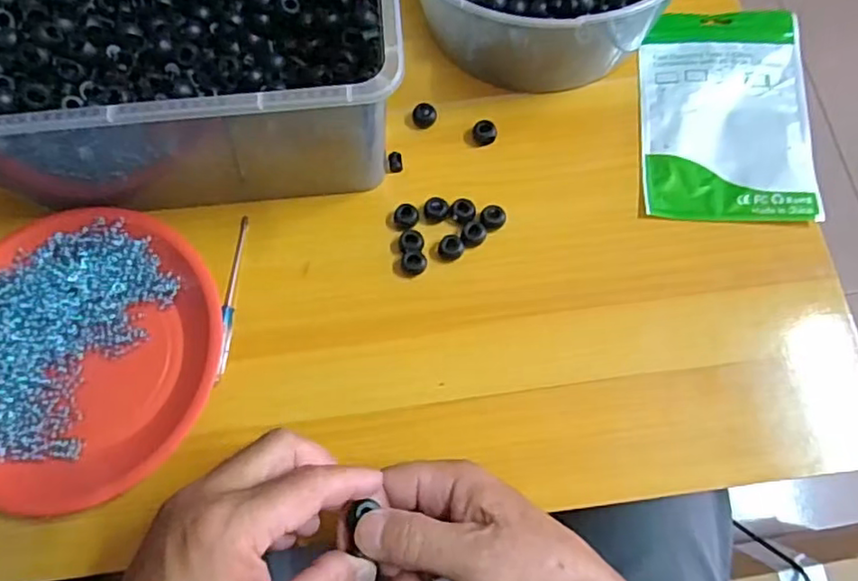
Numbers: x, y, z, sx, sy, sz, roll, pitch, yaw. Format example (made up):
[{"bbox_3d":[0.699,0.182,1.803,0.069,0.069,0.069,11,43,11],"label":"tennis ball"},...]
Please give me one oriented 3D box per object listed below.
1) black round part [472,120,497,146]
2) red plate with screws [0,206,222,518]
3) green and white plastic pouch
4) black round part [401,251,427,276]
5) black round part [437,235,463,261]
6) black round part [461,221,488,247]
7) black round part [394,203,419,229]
[{"bbox_3d":[0.041,-0.117,0.454,0.018,0.012,0.015,2,72,3],"label":"black round part"},{"bbox_3d":[-0.235,0.040,0.411,0.189,0.030,0.191,-1,71,2],"label":"red plate with screws"},{"bbox_3d":[0.218,-0.132,0.450,0.115,0.014,0.171,3,72,3],"label":"green and white plastic pouch"},{"bbox_3d":[-0.010,-0.019,0.424,0.017,0.010,0.017,-1,71,2],"label":"black round part"},{"bbox_3d":[0.015,-0.029,0.426,0.018,0.009,0.016,-1,71,2],"label":"black round part"},{"bbox_3d":[0.031,-0.039,0.429,0.017,0.007,0.018,-1,71,2],"label":"black round part"},{"bbox_3d":[-0.016,-0.052,0.435,0.018,0.014,0.015,-17,72,-4],"label":"black round part"}]

